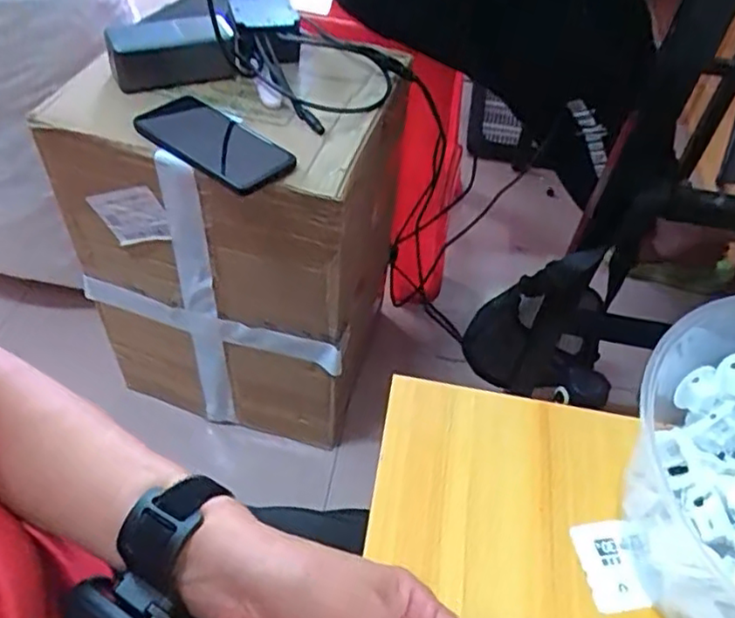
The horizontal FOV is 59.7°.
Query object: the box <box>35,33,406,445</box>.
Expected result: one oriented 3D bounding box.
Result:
[{"bbox_3d":[-0.150,-0.087,0.863,0.330,0.462,0.288,19,50,12],"label":"box"}]

